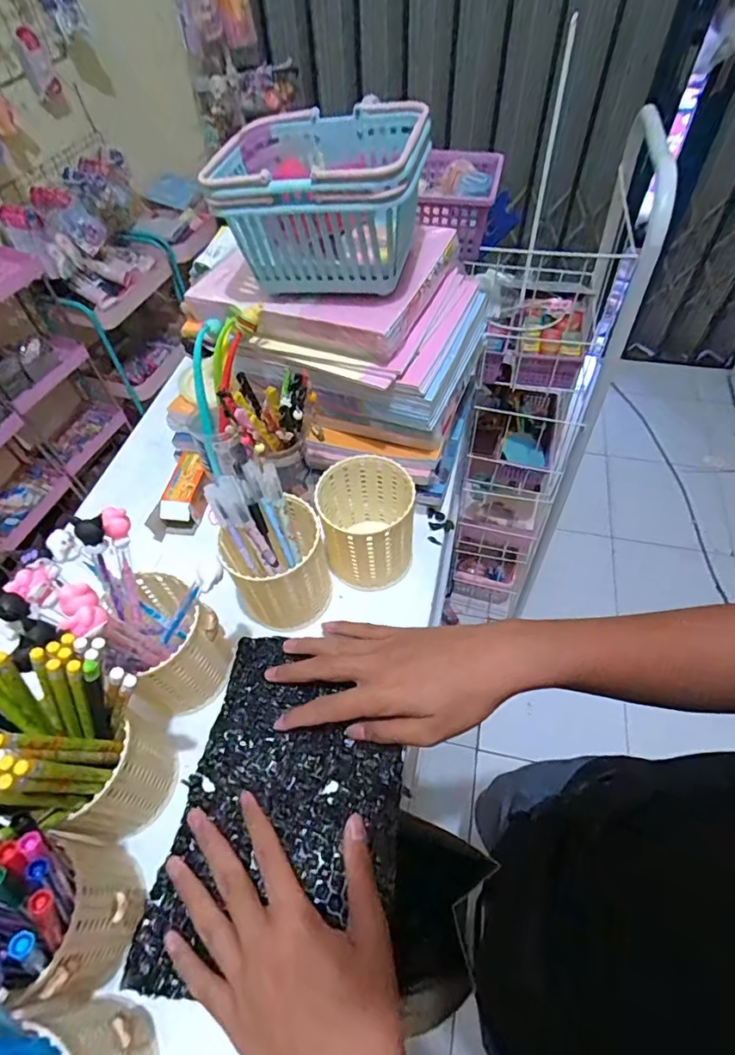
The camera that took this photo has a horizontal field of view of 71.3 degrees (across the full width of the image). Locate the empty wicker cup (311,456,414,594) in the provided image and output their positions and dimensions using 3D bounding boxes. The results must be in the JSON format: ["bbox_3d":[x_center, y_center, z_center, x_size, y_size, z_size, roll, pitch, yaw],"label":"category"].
[{"bbox_3d":[-0.004,-0.001,0.470,0.072,0.098,0.081,-16,55,-9],"label":"empty wicker cup"}]

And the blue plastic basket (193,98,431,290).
[{"bbox_3d":[-0.035,-0.262,0.414,0.158,0.095,0.119,12,56,11],"label":"blue plastic basket"}]

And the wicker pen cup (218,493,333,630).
[{"bbox_3d":[-0.076,0.041,0.447,0.077,0.100,0.075,-1,54,2],"label":"wicker pen cup"}]

